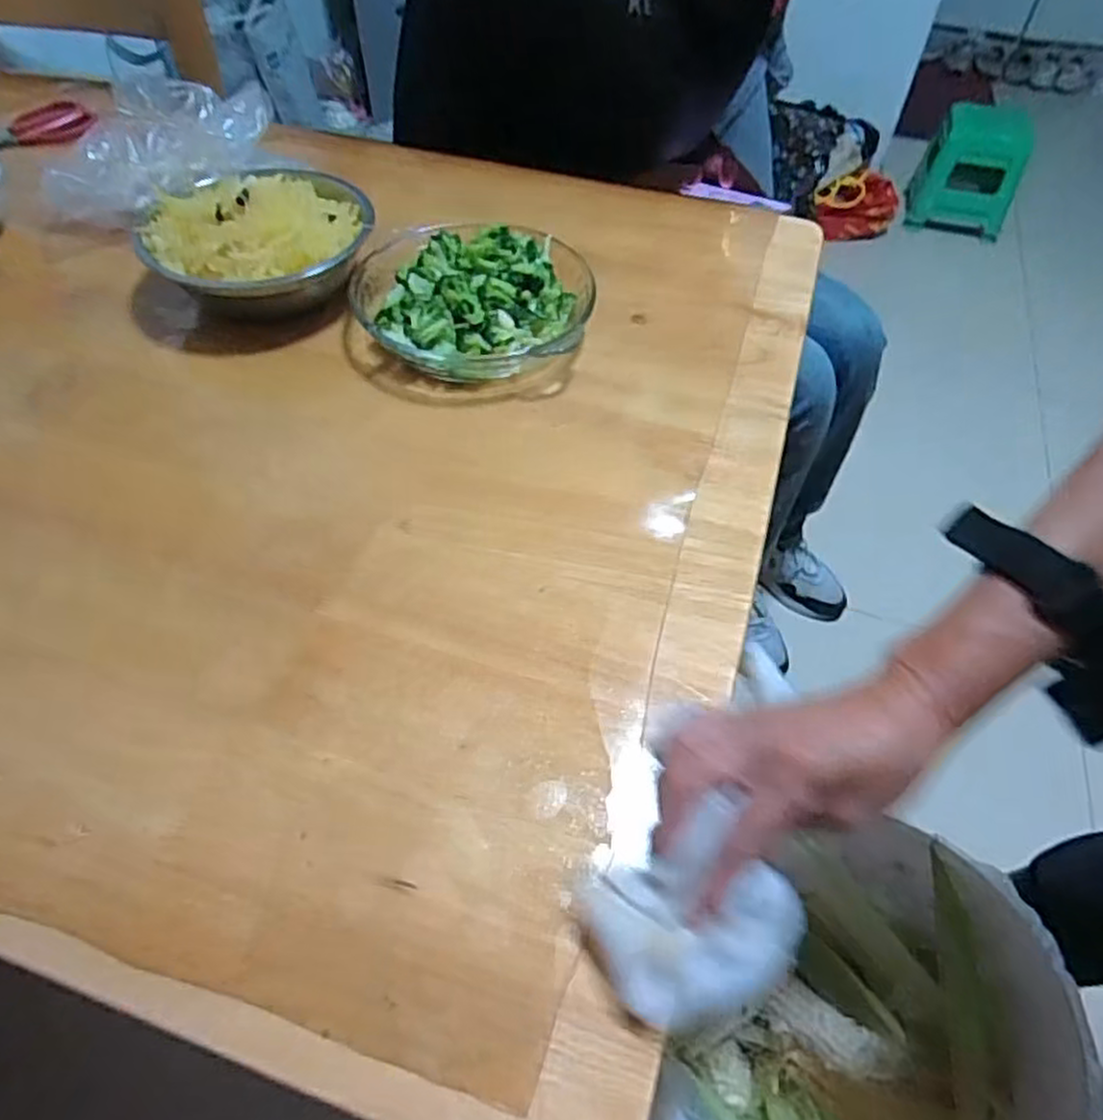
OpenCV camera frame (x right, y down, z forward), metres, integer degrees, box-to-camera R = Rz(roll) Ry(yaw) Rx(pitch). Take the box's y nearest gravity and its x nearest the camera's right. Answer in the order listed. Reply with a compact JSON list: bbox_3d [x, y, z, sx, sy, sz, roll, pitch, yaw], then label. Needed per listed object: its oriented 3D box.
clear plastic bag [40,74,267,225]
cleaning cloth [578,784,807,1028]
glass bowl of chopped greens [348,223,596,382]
[{"bbox_3d":[-0.367,-0.405,0.704,0.188,0.070,0.218,-8,51,-7],"label":"clear plastic bag"},{"bbox_3d":[0.064,0.154,0.316,0.086,0.028,0.070,-20,53,-16],"label":"cleaning cloth"},{"bbox_3d":[-0.061,-0.209,0.580,0.186,0.053,0.174,0,51,0],"label":"glass bowl of chopped greens"}]

